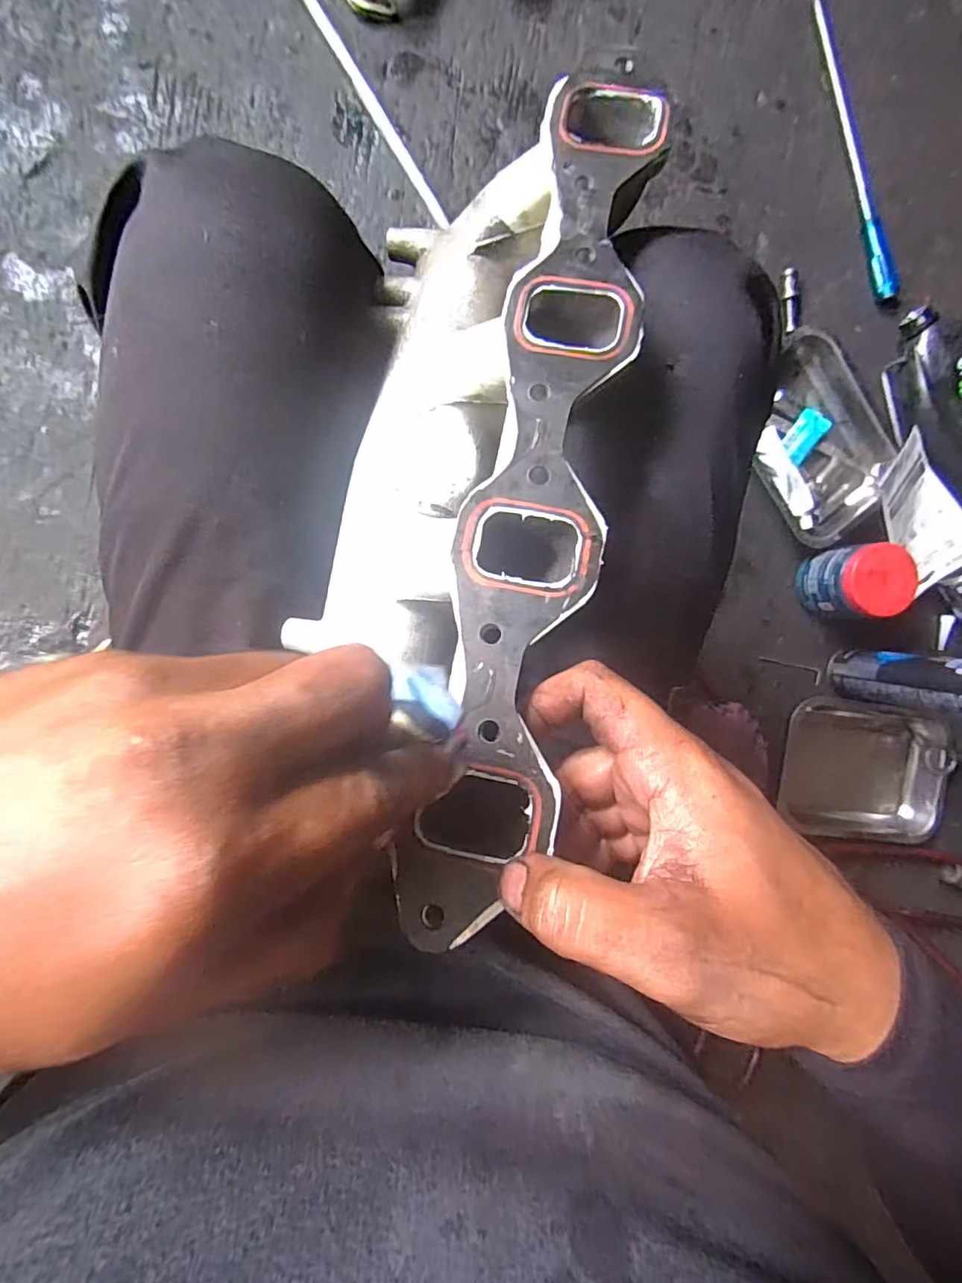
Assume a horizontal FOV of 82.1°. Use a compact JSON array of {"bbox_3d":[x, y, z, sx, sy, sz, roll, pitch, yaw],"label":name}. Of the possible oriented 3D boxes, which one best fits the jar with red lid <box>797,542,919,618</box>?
[{"bbox_3d":[0.493,-0.080,0.735,0.086,0.112,0.089,0,94,-7],"label":"jar with red lid"}]

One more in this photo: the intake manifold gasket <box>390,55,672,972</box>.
[{"bbox_3d":[0.028,-0.080,0.230,0.057,0.004,0.388,11,81,6],"label":"intake manifold gasket"}]

